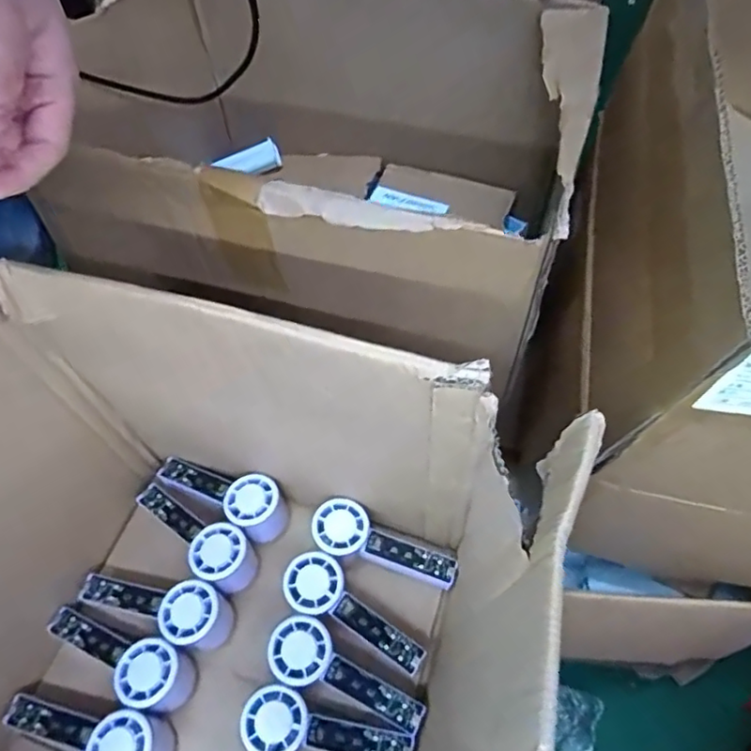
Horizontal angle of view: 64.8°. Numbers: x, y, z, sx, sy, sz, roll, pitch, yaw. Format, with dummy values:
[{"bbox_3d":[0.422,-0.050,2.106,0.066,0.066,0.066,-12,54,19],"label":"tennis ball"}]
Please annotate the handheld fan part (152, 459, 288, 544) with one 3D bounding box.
[{"bbox_3d":[-0.170,0.126,0.644,0.151,0.056,0.052,23,60,15],"label":"handheld fan part"}]

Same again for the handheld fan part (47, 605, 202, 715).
[{"bbox_3d":[-0.244,0.260,0.565,0.150,0.051,0.053,28,62,18],"label":"handheld fan part"}]

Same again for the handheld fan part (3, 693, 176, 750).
[{"bbox_3d":[-0.262,0.322,0.520,0.150,0.056,0.058,6,57,5],"label":"handheld fan part"}]

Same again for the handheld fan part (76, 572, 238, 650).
[{"bbox_3d":[-0.218,0.223,0.581,0.153,0.053,0.053,14,58,10],"label":"handheld fan part"}]

